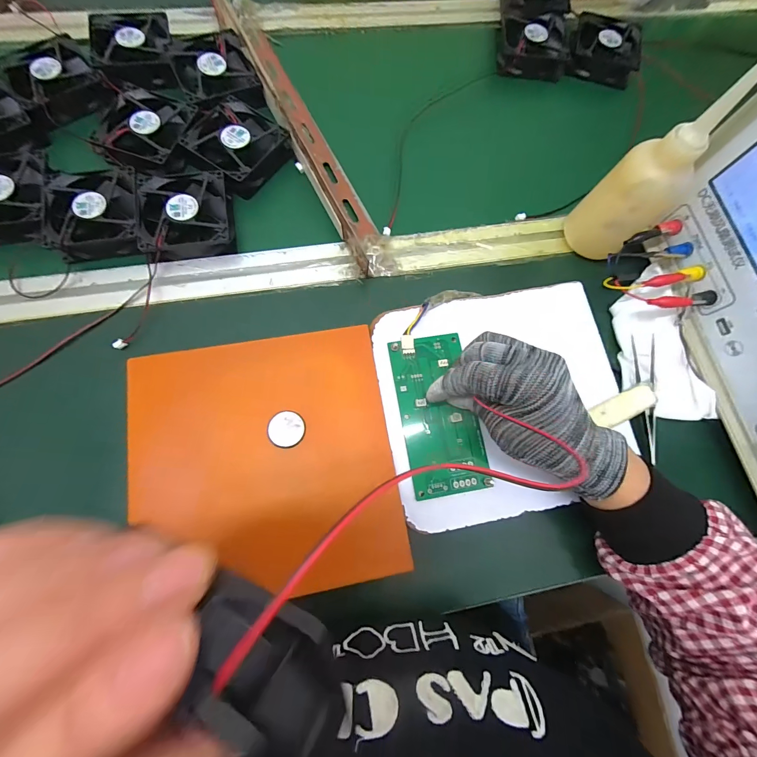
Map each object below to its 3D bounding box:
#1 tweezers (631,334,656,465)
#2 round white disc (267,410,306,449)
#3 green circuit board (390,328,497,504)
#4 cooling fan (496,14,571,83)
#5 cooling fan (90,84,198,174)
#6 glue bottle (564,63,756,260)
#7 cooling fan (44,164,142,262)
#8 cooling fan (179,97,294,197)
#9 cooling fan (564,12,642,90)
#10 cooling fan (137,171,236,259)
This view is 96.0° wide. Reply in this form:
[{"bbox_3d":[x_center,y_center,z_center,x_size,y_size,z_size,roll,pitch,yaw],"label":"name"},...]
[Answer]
[{"bbox_3d":[0.245,0.016,0.309,0.017,0.007,0.117,6,75,0],"label":"tweezers"},{"bbox_3d":[-0.074,0.041,0.273,0.028,0.004,0.029,0,76,-1],"label":"round white disc"},{"bbox_3d":[0.051,0.028,0.289,0.063,0.007,0.133,-11,78,-4],"label":"green circuit board"},{"bbox_3d":[0.193,-0.415,0.424,0.088,0.027,0.078,8,75,0],"label":"cooling fan"},{"bbox_3d":[-0.233,-0.254,0.354,0.081,0.030,0.081,0,76,-1],"label":"cooling fan"},{"bbox_3d":[0.235,-0.173,0.295,0.069,0.150,0.063,-37,79,-10],"label":"glue bottle"},{"bbox_3d":[-0.267,-0.157,0.324,0.080,0.024,0.085,-12,76,-5],"label":"cooling fan"},{"bbox_3d":[-0.148,-0.242,0.354,0.095,0.024,0.084,38,78,8],"label":"cooling fan"},{"bbox_3d":[0.283,-0.414,0.430,0.083,0.025,0.078,16,76,3],"label":"cooling fan"},{"bbox_3d":[-0.185,-0.161,0.330,0.081,0.024,0.086,-9,76,-4],"label":"cooling fan"}]

